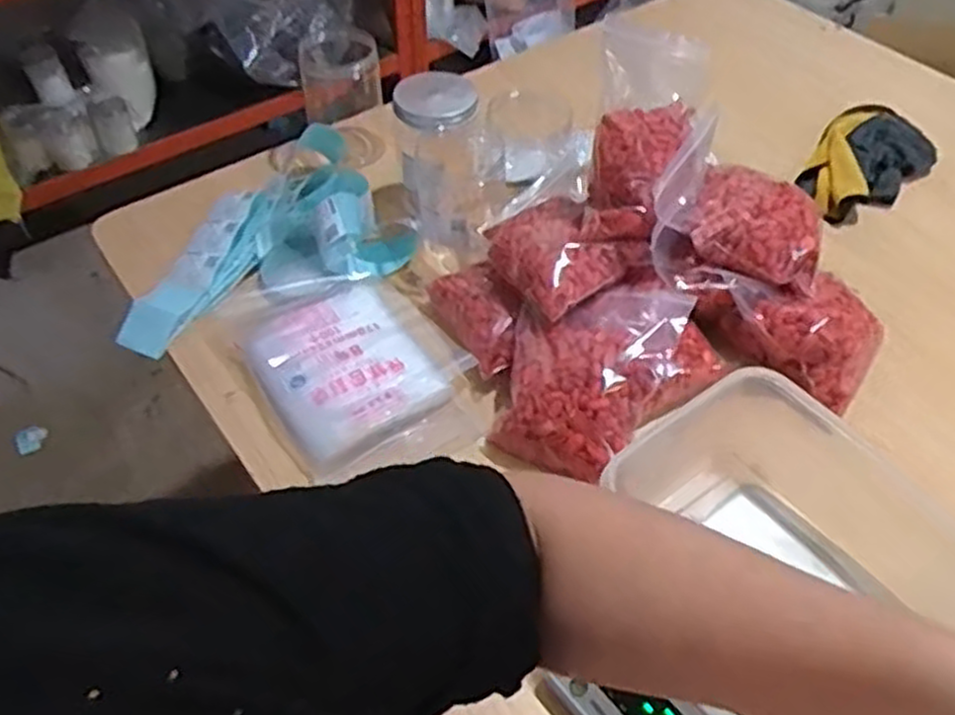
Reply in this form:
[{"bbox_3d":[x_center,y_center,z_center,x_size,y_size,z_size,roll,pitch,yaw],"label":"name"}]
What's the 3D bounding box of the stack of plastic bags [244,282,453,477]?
[{"bbox_3d":[-0.139,0.012,0.815,0.159,0.030,0.209,-27,54,-21],"label":"stack of plastic bags"}]

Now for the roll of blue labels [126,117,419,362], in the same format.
[{"bbox_3d":[-0.271,-0.142,0.930,0.337,0.089,0.235,-25,54,-20],"label":"roll of blue labels"}]

